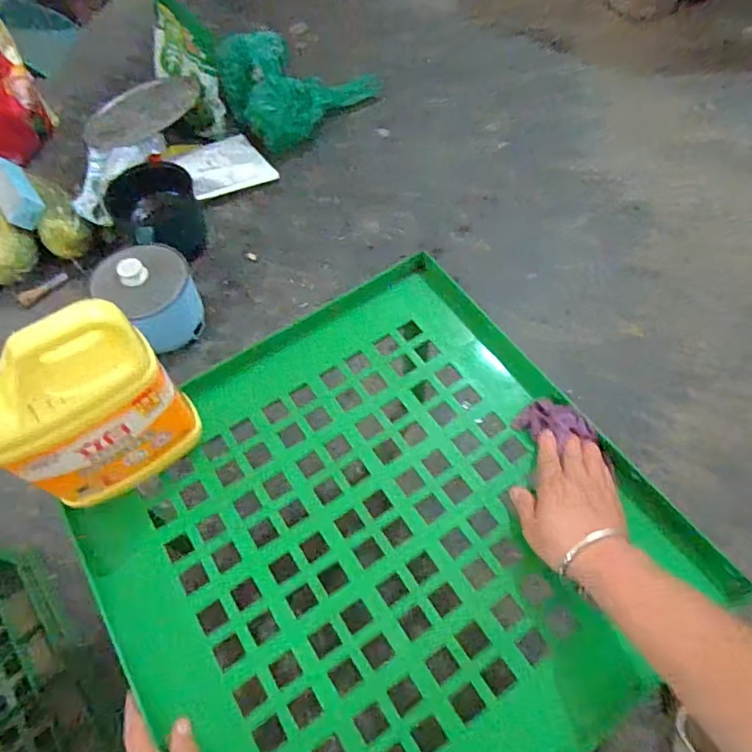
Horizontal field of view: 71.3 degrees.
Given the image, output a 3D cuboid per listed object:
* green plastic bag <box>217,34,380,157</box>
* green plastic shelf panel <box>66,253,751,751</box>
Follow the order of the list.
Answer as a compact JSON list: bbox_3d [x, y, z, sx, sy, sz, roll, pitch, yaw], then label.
[{"bbox_3d":[-0.208,-0.753,1.324,0.347,0.127,0.307,-36,65,-17],"label":"green plastic bag"},{"bbox_3d":[-0.003,0.144,0.519,0.479,0.033,0.499,-31,64,-14],"label":"green plastic shelf panel"}]

